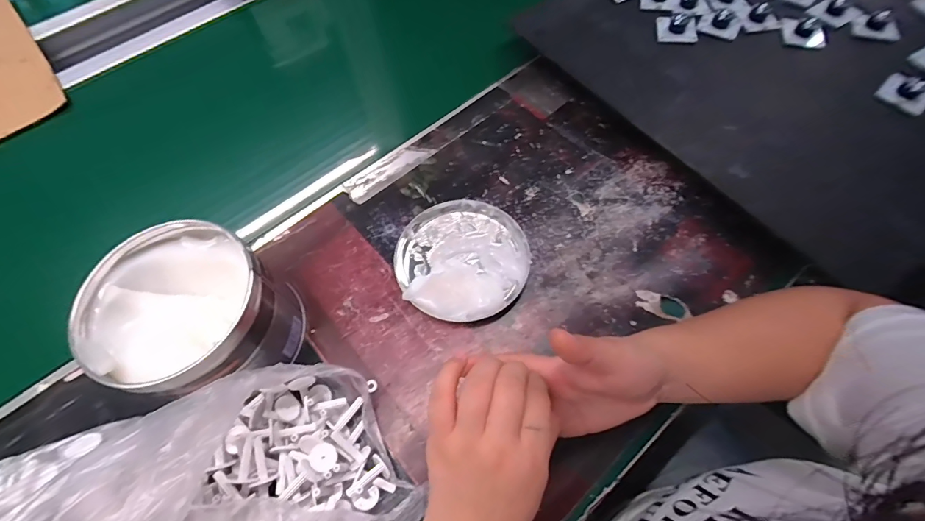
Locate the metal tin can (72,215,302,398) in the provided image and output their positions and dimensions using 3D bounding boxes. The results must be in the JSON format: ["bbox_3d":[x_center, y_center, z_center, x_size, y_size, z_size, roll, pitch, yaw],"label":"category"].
[{"bbox_3d":[-0.214,0.048,0.343,0.128,0.101,0.125,-1,63,2],"label":"metal tin can"}]

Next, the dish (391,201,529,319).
[{"bbox_3d":[0.000,-0.005,0.402,0.127,0.028,0.123,-1,63,2],"label":"dish"}]

